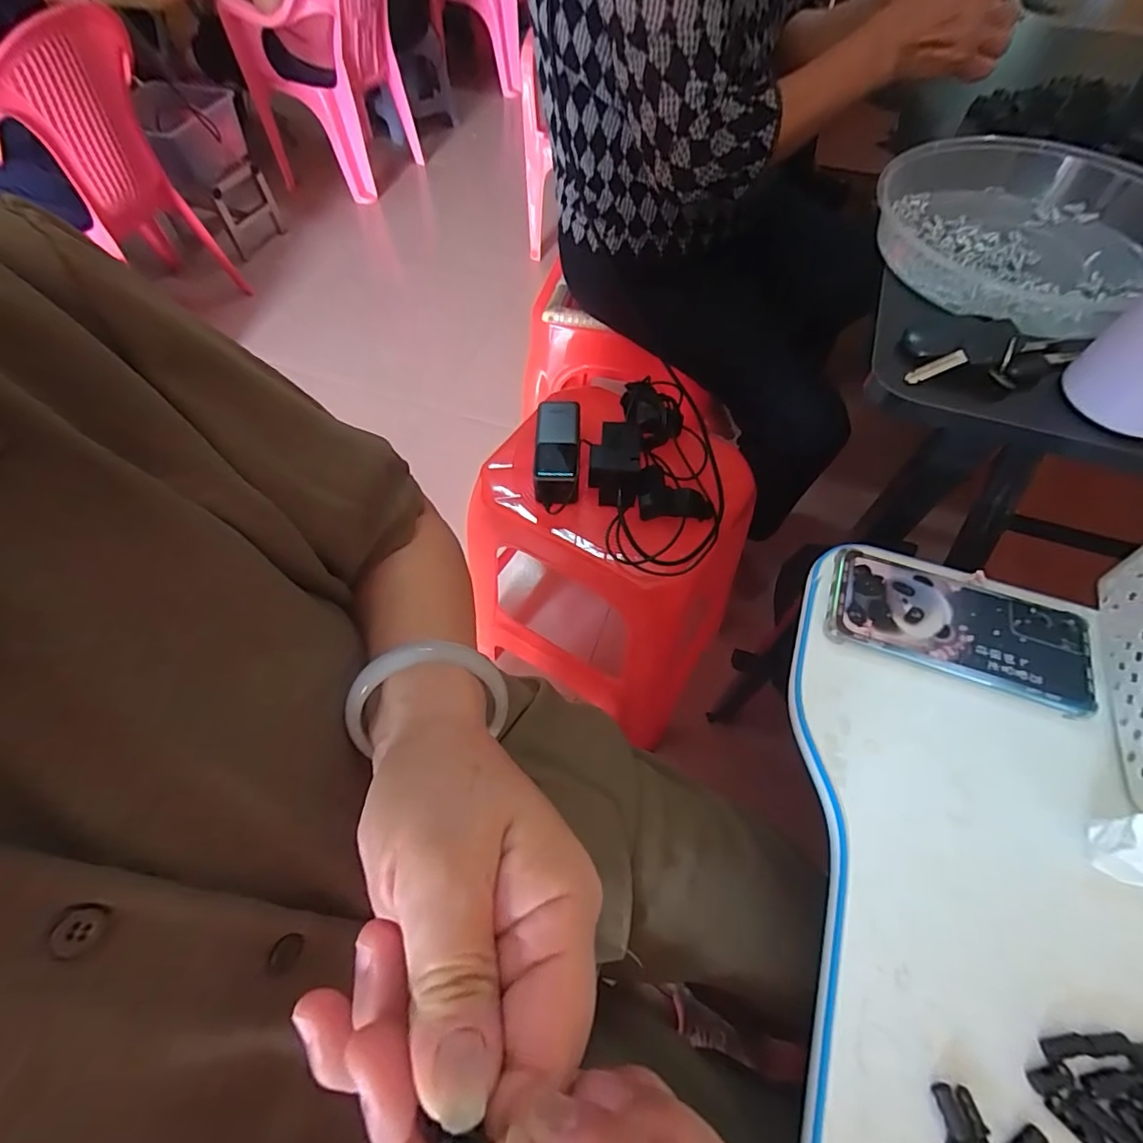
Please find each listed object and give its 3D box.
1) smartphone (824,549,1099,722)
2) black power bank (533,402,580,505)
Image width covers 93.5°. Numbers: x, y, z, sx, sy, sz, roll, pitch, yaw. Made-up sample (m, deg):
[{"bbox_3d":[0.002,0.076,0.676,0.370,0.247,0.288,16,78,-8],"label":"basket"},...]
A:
[{"bbox_3d":[0.265,0.038,0.369,0.167,0.007,0.079,19,62,10],"label":"smartphone"},{"bbox_3d":[-0.018,-0.146,0.647,0.051,0.032,0.133,2,59,3],"label":"black power bank"}]

